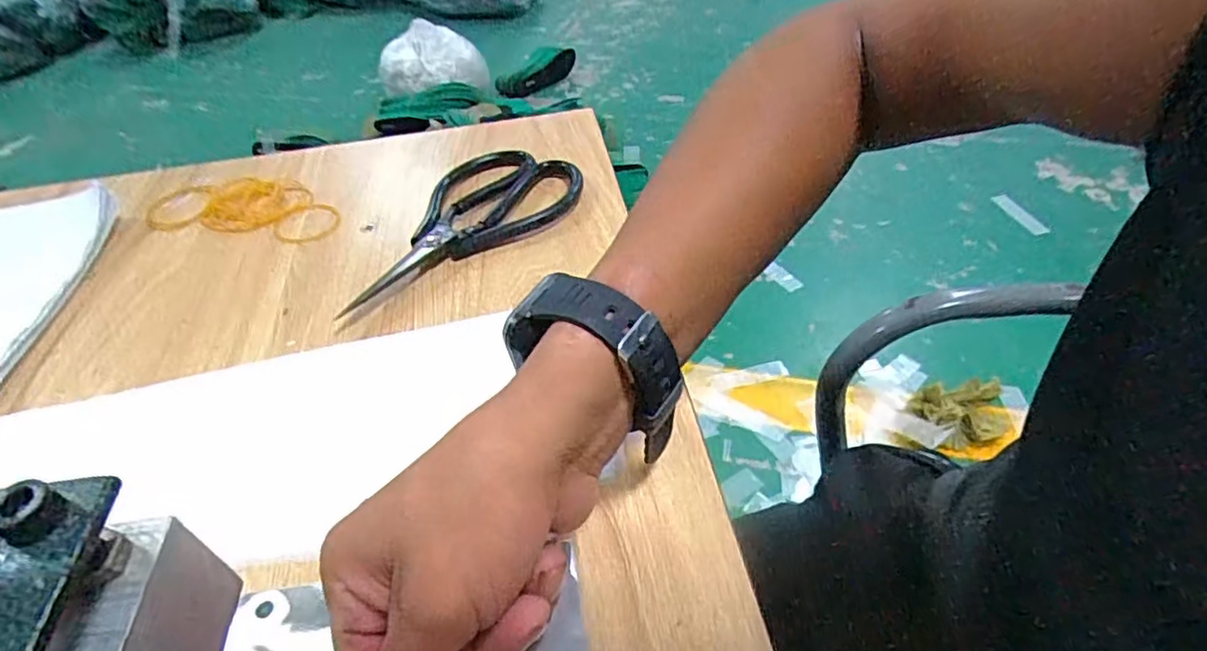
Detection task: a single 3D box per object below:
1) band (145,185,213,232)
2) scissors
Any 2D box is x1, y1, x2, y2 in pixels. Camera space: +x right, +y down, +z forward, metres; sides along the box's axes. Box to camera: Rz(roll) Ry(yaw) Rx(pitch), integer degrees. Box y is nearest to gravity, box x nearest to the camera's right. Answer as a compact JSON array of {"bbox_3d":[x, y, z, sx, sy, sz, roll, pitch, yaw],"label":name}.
[{"bbox_3d":[-0.307,-0.086,0.462,0.042,0.004,0.055,-12,45,-6],"label":"band"},{"bbox_3d":[-0.100,-0.070,0.418,0.181,0.012,0.091,-32,50,-24],"label":"scissors"}]

